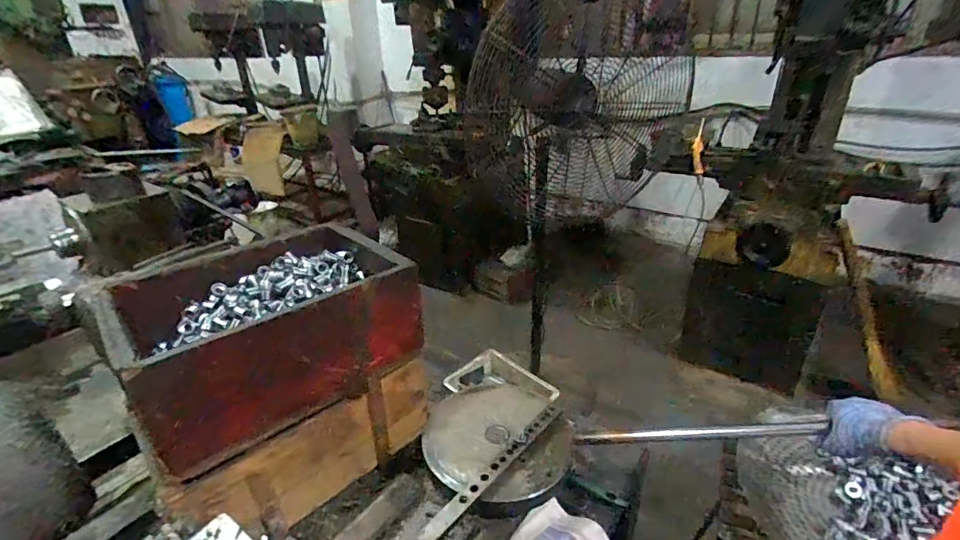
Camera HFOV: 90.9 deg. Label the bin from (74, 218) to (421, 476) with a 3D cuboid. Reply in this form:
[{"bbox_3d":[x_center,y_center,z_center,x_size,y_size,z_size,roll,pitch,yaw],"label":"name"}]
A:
[{"bbox_3d":[-0.277,0.083,0.653,0.346,0.150,0.215,-24,34,-35],"label":"bin"}]

